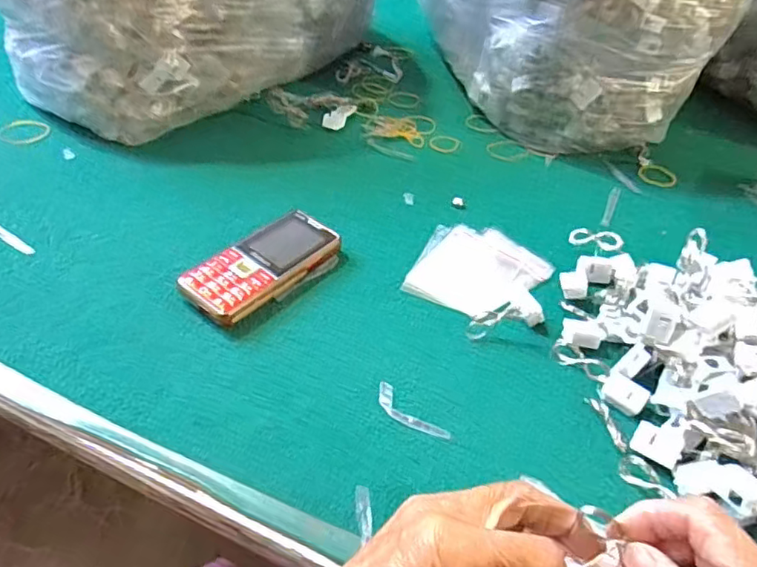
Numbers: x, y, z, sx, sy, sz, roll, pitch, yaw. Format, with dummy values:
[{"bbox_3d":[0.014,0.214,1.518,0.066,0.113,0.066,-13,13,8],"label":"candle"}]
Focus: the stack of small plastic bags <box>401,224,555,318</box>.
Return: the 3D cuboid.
[{"bbox_3d":[0.081,-0.014,0.482,0.098,0.010,0.108,27,49,22],"label":"stack of small plastic bags"}]

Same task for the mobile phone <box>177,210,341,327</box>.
[{"bbox_3d":[-0.089,-0.016,0.456,0.057,0.012,0.124,35,49,21],"label":"mobile phone"}]

